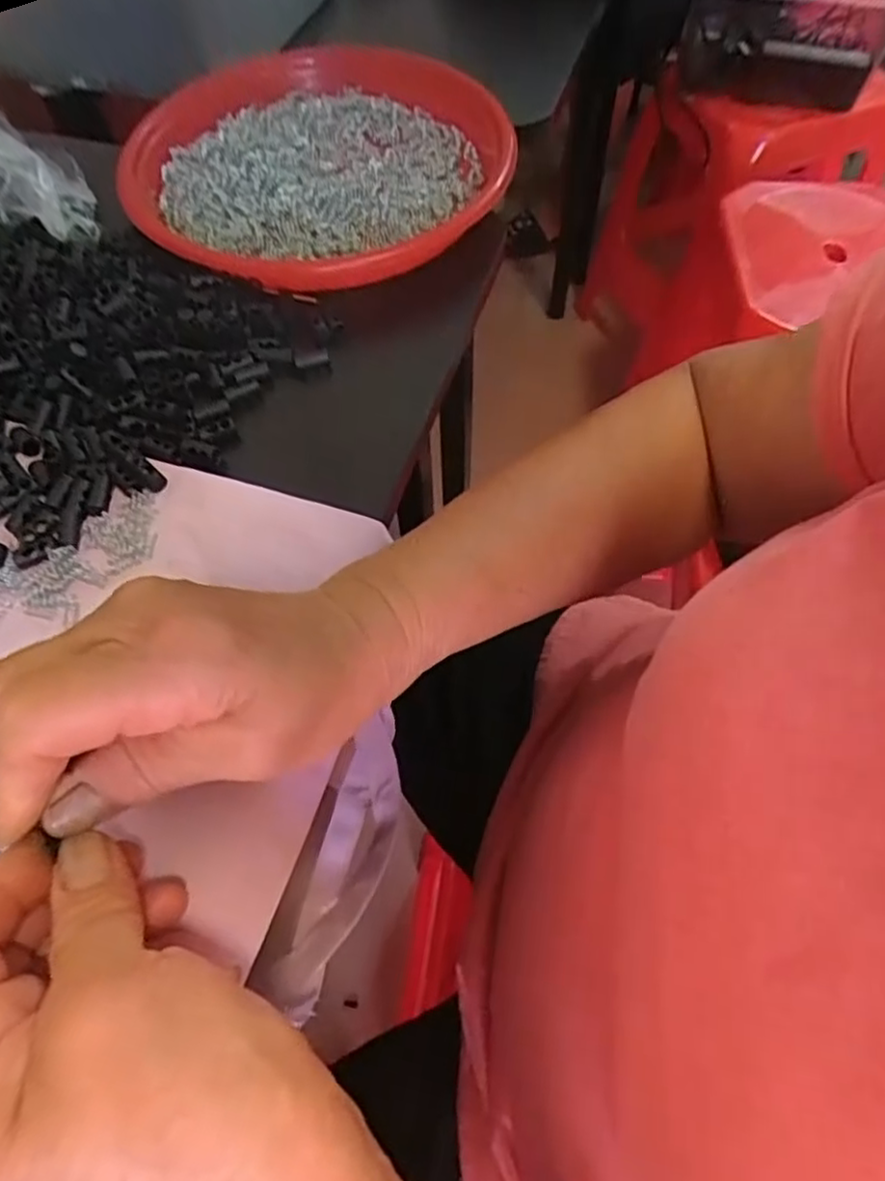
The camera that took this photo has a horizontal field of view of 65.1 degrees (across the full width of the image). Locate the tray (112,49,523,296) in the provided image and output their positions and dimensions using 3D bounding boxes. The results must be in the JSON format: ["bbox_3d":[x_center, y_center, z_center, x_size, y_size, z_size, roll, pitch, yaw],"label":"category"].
[{"bbox_3d":[-0.072,-0.263,0.424,0.225,0.034,0.210,3,60,3],"label":"tray"}]

